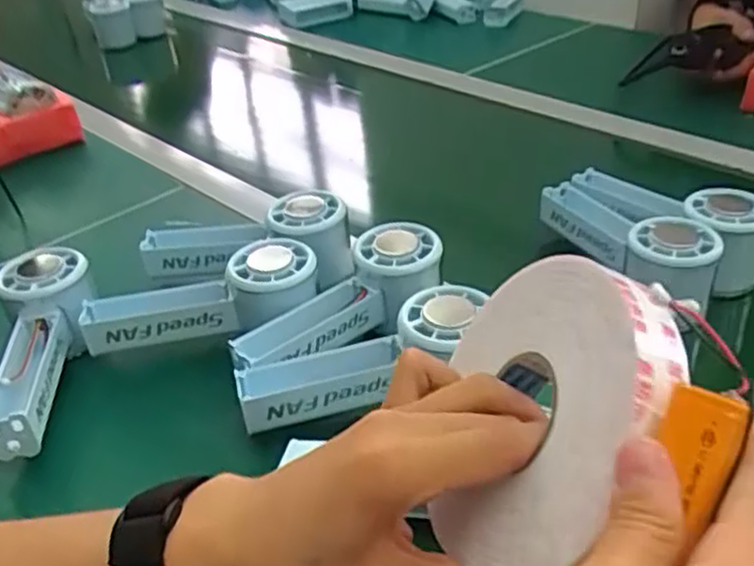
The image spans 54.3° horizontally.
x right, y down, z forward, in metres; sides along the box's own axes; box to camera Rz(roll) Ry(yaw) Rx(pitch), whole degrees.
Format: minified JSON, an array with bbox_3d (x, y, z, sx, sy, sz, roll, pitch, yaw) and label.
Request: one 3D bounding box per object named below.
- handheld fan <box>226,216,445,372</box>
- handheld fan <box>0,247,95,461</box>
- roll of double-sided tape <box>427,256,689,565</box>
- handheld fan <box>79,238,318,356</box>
[{"bbox_3d":[-0.017,0.017,0.462,0.149,0.051,0.056,-30,42,-32],"label":"handheld fan"},{"bbox_3d":[-0.213,0.043,0.458,0.050,0.051,0.146,-7,48,-1],"label":"handheld fan"},{"bbox_3d":[0.056,0.048,0.249,0.021,0.108,0.096,21,-2,-19],"label":"roll of double-sided tape"},{"bbox_3d":[-0.114,0.014,0.487,0.150,0.062,0.044,-3,33,-4],"label":"handheld fan"}]

